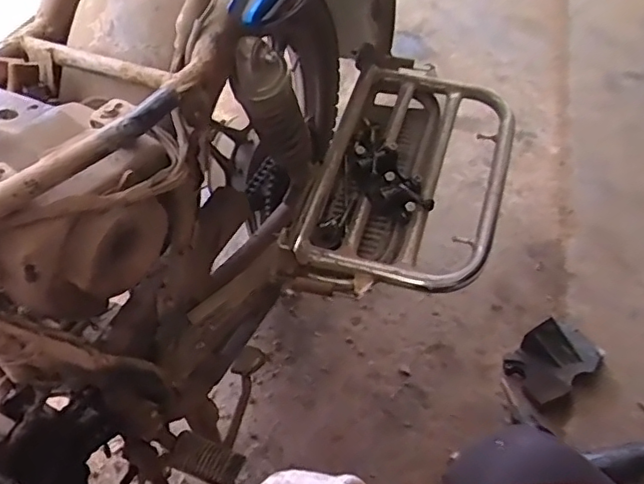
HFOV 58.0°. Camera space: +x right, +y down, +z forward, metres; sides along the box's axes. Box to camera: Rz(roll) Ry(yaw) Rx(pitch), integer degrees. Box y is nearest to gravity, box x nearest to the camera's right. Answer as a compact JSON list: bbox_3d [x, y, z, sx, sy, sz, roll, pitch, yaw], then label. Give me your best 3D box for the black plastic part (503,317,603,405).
[{"bbox_3d":[0.449,0.218,1.102,0.177,0.096,0.121,-22,52,-21],"label":"black plastic part"}]

